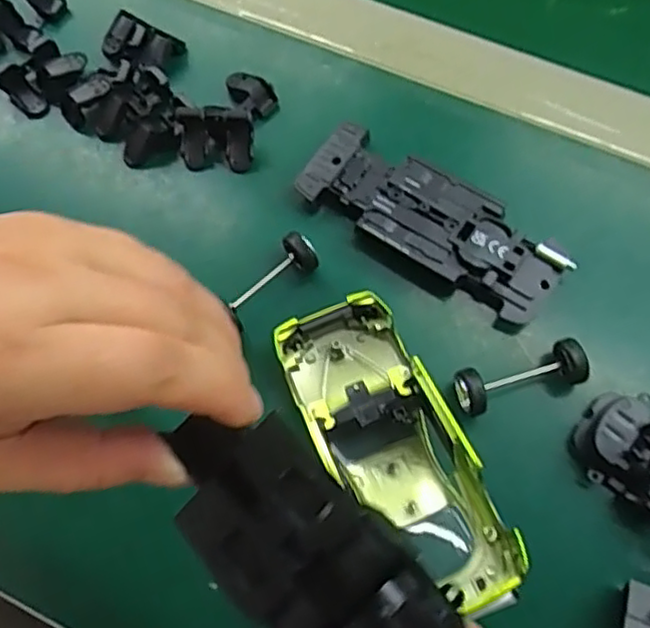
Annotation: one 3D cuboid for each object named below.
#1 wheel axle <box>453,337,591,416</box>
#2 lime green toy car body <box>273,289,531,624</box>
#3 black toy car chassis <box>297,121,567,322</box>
[{"bbox_3d":[0.082,0.029,0.284,0.056,0.023,0.018,-17,71,-4],"label":"wheel axle"},{"bbox_3d":[0.026,0.054,0.265,0.050,0.037,0.131,-23,71,-6],"label":"lime green toy car body"},{"bbox_3d":[0.050,-0.042,0.308,0.124,0.016,0.044,33,75,13],"label":"black toy car chassis"}]

